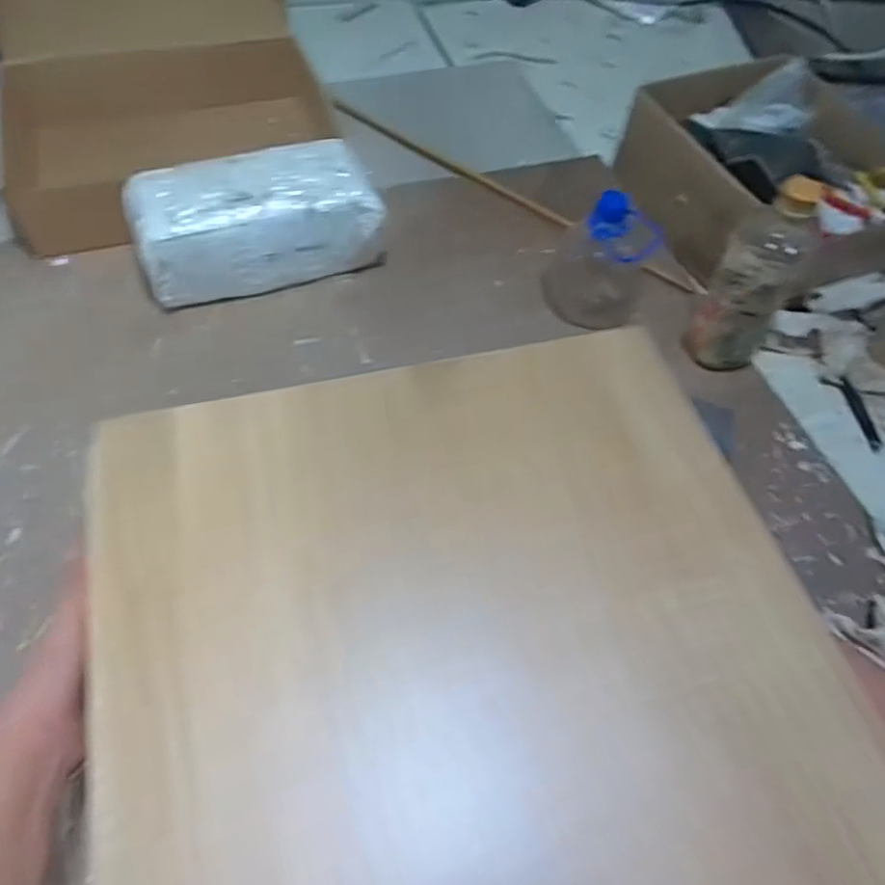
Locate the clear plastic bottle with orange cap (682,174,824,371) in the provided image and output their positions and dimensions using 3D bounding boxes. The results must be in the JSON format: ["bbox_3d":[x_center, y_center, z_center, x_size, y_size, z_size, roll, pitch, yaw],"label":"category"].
[{"bbox_3d":[0.296,-0.154,0.622,0.075,0.185,0.058,29,59,14],"label":"clear plastic bottle with orange cap"}]

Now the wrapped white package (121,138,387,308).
[{"bbox_3d":[-0.190,-0.230,0.701,0.246,0.110,0.110,-16,59,-15],"label":"wrapped white package"}]

